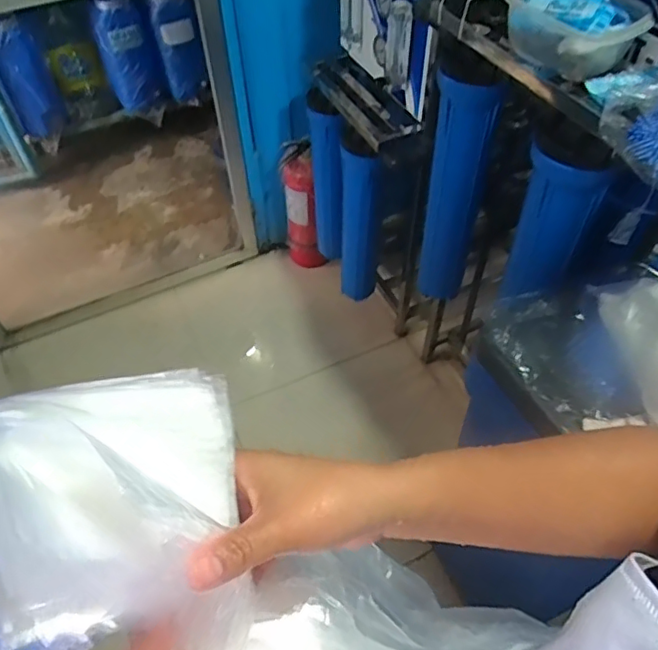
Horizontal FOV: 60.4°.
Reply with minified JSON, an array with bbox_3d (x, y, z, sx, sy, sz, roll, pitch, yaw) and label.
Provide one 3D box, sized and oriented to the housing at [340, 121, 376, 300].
[{"bbox_3d":[0.082,-0.268,1.484,0.107,0.508,0.096,3,51,3],"label":"housing"}]

